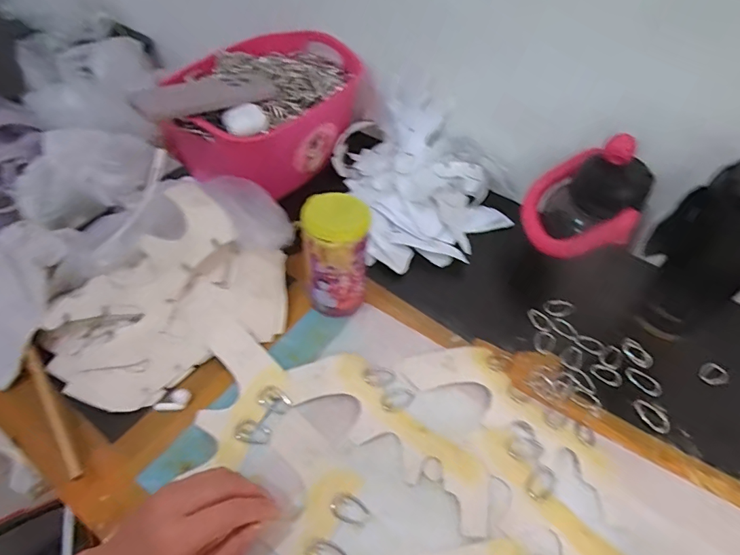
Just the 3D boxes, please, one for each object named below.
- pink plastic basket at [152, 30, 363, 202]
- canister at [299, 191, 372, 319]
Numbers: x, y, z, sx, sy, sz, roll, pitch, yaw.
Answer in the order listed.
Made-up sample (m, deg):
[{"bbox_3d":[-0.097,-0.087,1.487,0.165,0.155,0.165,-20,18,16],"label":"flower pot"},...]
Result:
[{"bbox_3d":[-0.138,-0.238,0.649,0.193,0.118,0.276,28,56,19],"label":"pink plastic basket"},{"bbox_3d":[-0.035,-0.020,0.478,0.063,0.129,0.059,-10,52,-10],"label":"canister"}]

